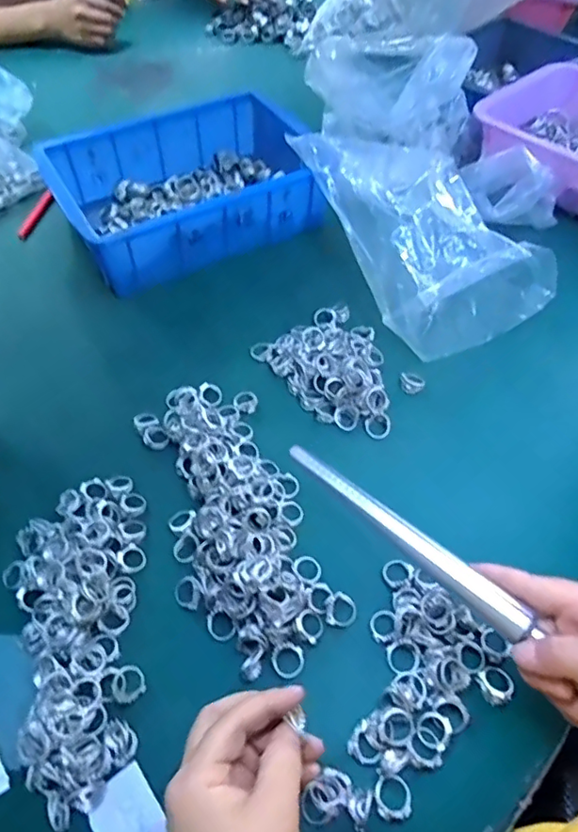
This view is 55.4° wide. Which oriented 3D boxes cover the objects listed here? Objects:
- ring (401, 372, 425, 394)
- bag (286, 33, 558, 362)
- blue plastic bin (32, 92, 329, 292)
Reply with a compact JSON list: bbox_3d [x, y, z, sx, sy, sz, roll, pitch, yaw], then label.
[{"bbox_3d":[0.121,-0.031,0.536,0.023,0.006,0.021,0,54,0],"label":"ring"},{"bbox_3d":[0.134,-0.297,0.651,0.242,0.094,0.491,-7,55,-6],"label":"bag"},{"bbox_3d":[-0.115,-0.276,0.654,0.300,0.077,0.206,-25,62,-17],"label":"blue plastic bin"}]

